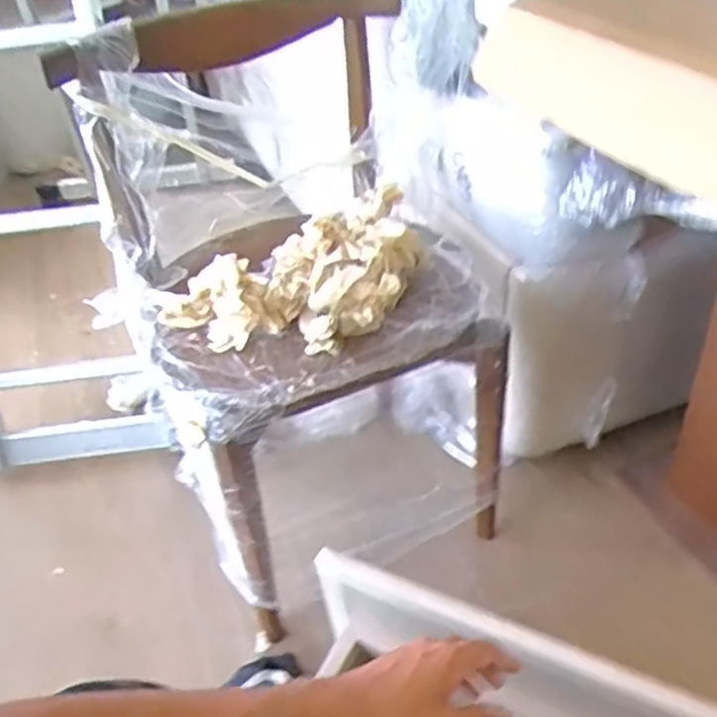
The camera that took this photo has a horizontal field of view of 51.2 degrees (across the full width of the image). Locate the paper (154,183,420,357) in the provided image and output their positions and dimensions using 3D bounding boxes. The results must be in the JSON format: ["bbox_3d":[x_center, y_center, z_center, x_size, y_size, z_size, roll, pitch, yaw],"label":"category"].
[{"bbox_3d":[-0.065,-0.101,0.956,0.344,0.096,0.210,-23,41,-21],"label":"paper"}]

